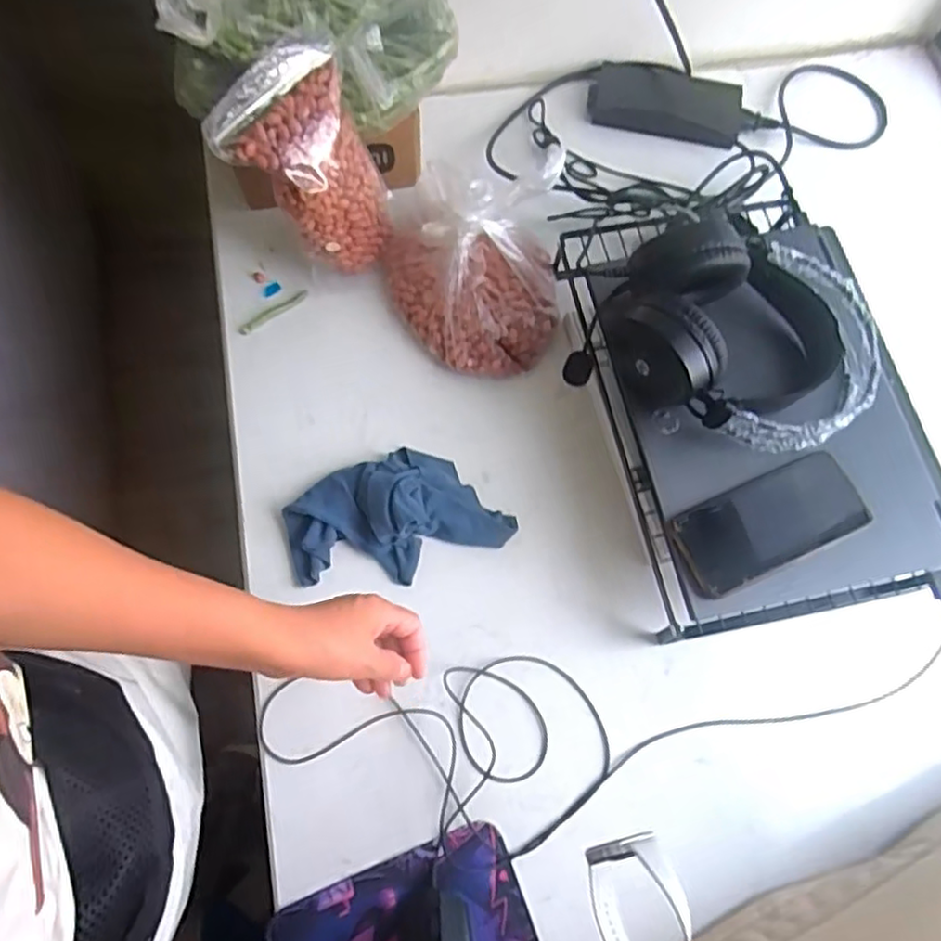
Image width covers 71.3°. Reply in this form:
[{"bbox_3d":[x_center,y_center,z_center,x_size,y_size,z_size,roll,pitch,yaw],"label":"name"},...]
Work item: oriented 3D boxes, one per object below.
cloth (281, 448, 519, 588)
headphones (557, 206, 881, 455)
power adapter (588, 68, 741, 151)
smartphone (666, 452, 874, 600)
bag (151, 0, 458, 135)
[{"bbox_3d":[-0.076,0.041,0.638,0.206,0.053,0.124,-20,73,-9],"label":"cloth"},{"bbox_3d":[0.236,-0.125,0.583,0.245,0.094,0.178,20,72,4],"label":"headphones"},{"bbox_3d":[0.245,-0.463,0.827,0.189,0.029,0.092,14,72,3],"label":"power adapter"},{"bbox_3d":[0.258,0.044,0.562,0.168,0.011,0.077,-22,74,-9],"label":"smartphone"},{"bbox_3d":[-0.150,-0.421,0.608,0.273,0.159,0.143,-5,72,-4],"label":"bag"}]

